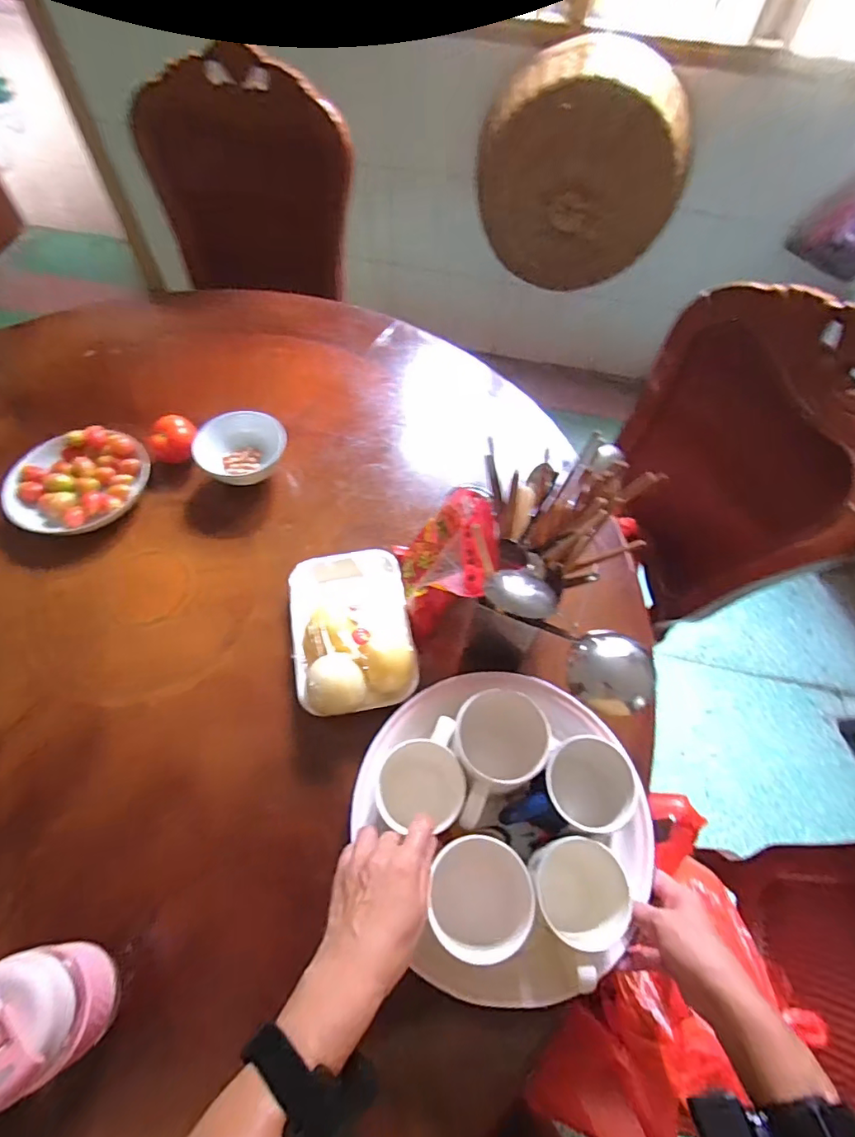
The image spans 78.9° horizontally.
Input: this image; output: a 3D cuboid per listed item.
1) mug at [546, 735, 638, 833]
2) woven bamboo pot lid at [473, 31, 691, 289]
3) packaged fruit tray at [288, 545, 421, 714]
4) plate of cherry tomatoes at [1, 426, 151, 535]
[{"bbox_3d":[0.152,0.214,0.505,0.083,0.072,0.076,1,60,-2],"label":"mug"},{"bbox_3d":[0.405,-1.074,1.426,0.535,0.494,0.277,7,60,2],"label":"woven bamboo pot lid"},{"bbox_3d":[-0.089,0.062,0.598,0.133,0.066,0.191,-8,61,-7],"label":"packaged fruit tray"},{"bbox_3d":[-0.462,-0.117,0.688,0.171,0.033,0.142,-22,63,-14],"label":"plate of cherry tomatoes"}]

